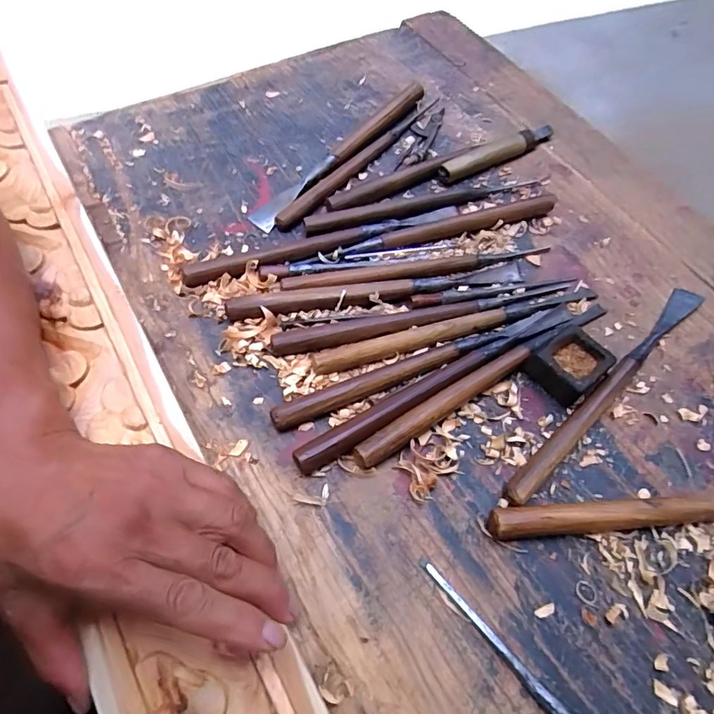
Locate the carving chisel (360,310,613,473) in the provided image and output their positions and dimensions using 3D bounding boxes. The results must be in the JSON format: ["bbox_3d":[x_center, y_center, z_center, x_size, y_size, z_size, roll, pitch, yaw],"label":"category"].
[{"bbox_3d":[0.102,0.011,0.383,0.246,0.019,0.020,-31,66,-19],"label":"carving chisel"}]

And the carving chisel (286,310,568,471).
[{"bbox_3d":[0.062,0.015,0.379,0.247,0.016,0.024,-30,66,-19],"label":"carving chisel"}]

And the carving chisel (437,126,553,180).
[{"bbox_3d":[0.142,-0.207,0.503,0.144,0.016,0.020,-30,66,-19],"label":"carving chisel"}]

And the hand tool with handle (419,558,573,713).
[{"bbox_3d":[0.091,0.176,0.292,0.012,0.012,0.142,-37,68,-22],"label":"hand tool with handle"}]

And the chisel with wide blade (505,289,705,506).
[{"bbox_3d":[0.194,0.020,0.380,0.253,0.017,0.020,-40,69,-23],"label":"chisel with wide blade"}]

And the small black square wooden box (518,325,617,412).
[{"bbox_3d":[0.161,0.006,0.383,0.048,0.026,0.049,41,66,19],"label":"small black square wooden box"}]

